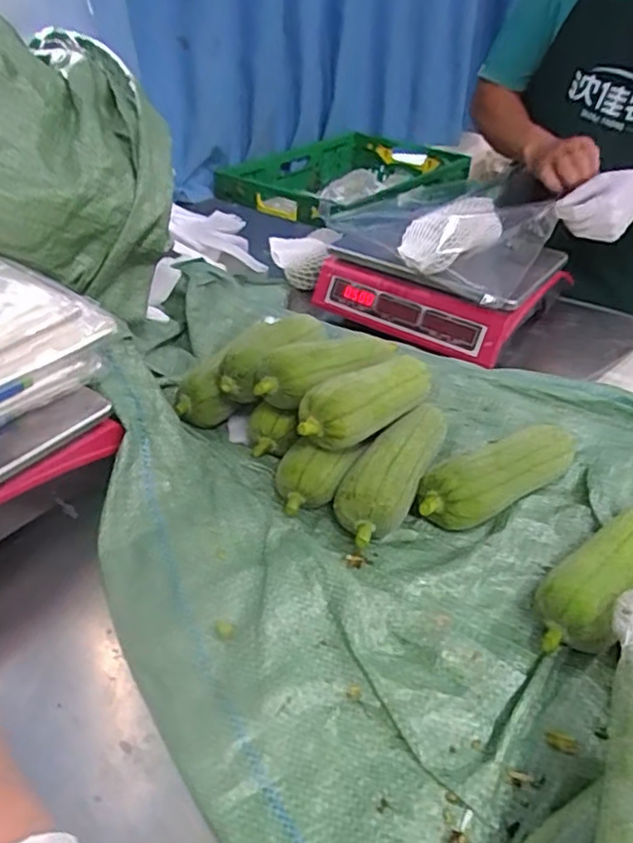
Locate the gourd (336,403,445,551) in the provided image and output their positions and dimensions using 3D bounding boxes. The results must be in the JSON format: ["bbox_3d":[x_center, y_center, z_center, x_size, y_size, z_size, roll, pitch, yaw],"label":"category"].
[{"bbox_3d":[0.079,0.044,0.645,0.065,0.057,0.194,17,39,19],"label":"gourd"}]

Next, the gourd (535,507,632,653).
[{"bbox_3d":[0.252,0.125,0.536,0.189,0.060,0.066,-27,45,-34],"label":"gourd"}]

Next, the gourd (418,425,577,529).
[{"bbox_3d":[0.184,0.050,0.633,0.194,0.055,0.064,-19,41,-27],"label":"gourd"}]

